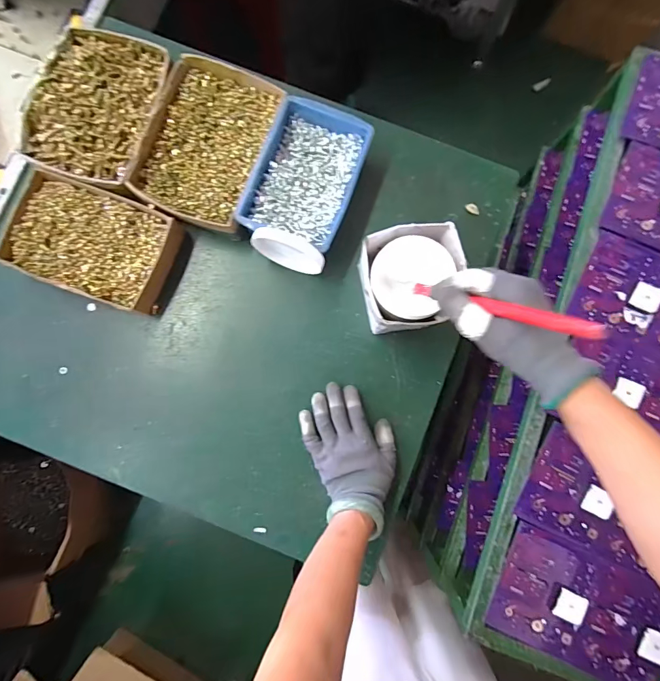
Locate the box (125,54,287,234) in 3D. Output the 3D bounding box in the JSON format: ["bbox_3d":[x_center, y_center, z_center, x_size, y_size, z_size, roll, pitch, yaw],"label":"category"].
[{"bbox_3d":[-0.179,-0.282,0.555,0.163,0.053,0.233,20,84,1],"label":"box"}]

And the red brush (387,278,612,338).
[{"bbox_3d":[0.129,-0.042,0.378,0.011,0.288,0.014,39,88,-27],"label":"red brush"}]

